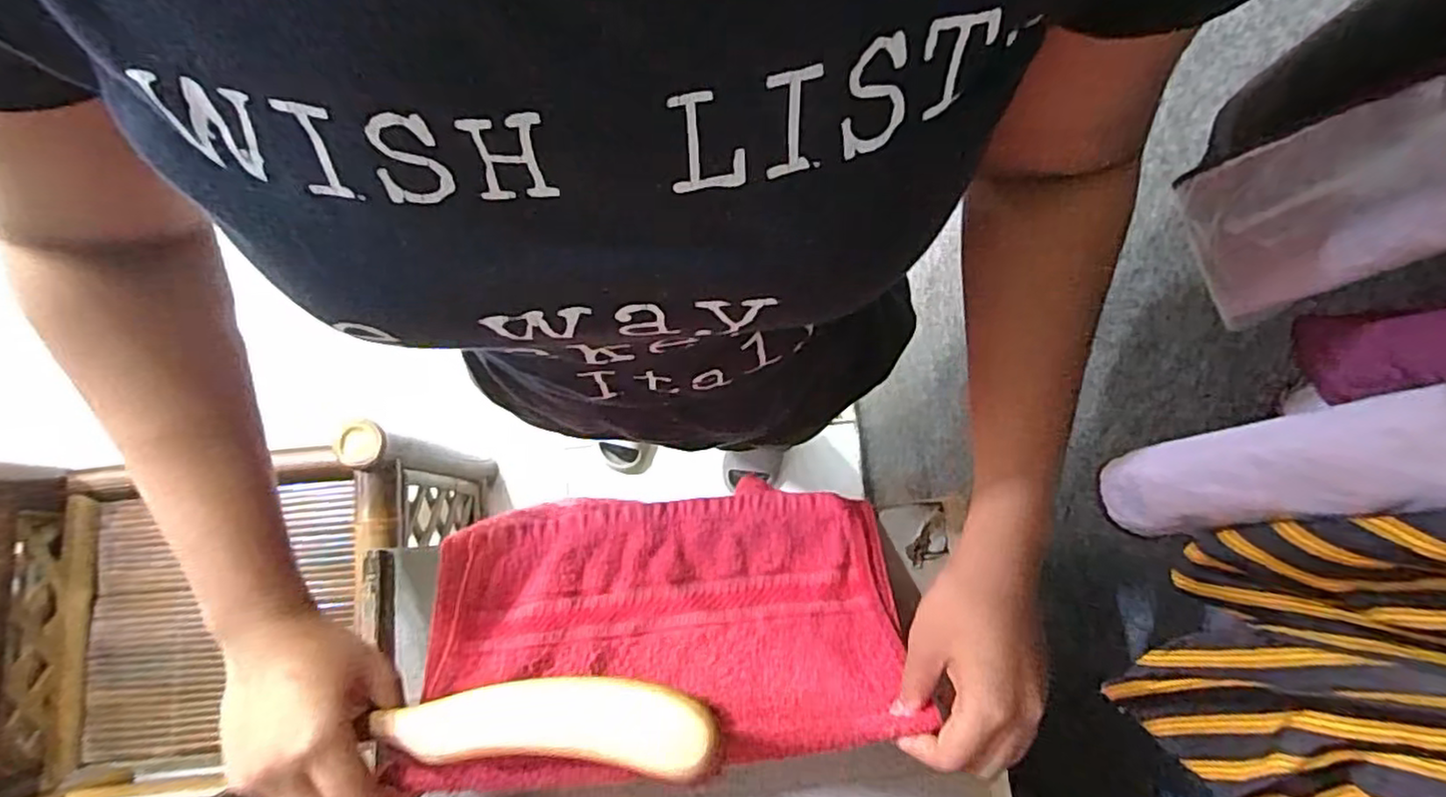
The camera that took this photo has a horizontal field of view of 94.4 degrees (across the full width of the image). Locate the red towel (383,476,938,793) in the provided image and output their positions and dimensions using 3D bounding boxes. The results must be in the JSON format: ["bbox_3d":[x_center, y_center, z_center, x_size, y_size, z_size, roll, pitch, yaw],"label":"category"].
[{"bbox_3d":[-0.034,0.138,0.397,0.277,0.086,0.160,-7,80,-2],"label":"red towel"}]

